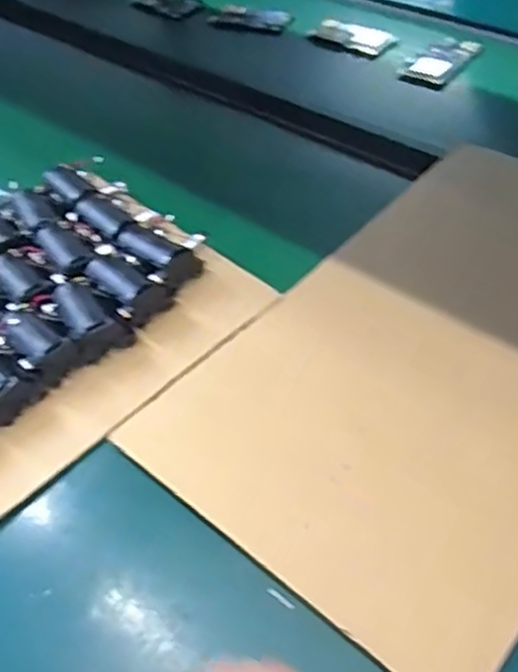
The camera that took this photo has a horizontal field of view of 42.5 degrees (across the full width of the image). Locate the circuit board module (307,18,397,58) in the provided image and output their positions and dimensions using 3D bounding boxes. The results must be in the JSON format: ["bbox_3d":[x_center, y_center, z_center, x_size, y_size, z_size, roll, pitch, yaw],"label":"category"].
[{"bbox_3d":[0.134,-0.435,0.965,0.120,0.022,0.051,23,54,23],"label":"circuit board module"}]

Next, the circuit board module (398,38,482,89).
[{"bbox_3d":[0.247,-0.376,0.904,0.068,0.015,0.127,29,56,26],"label":"circuit board module"}]

